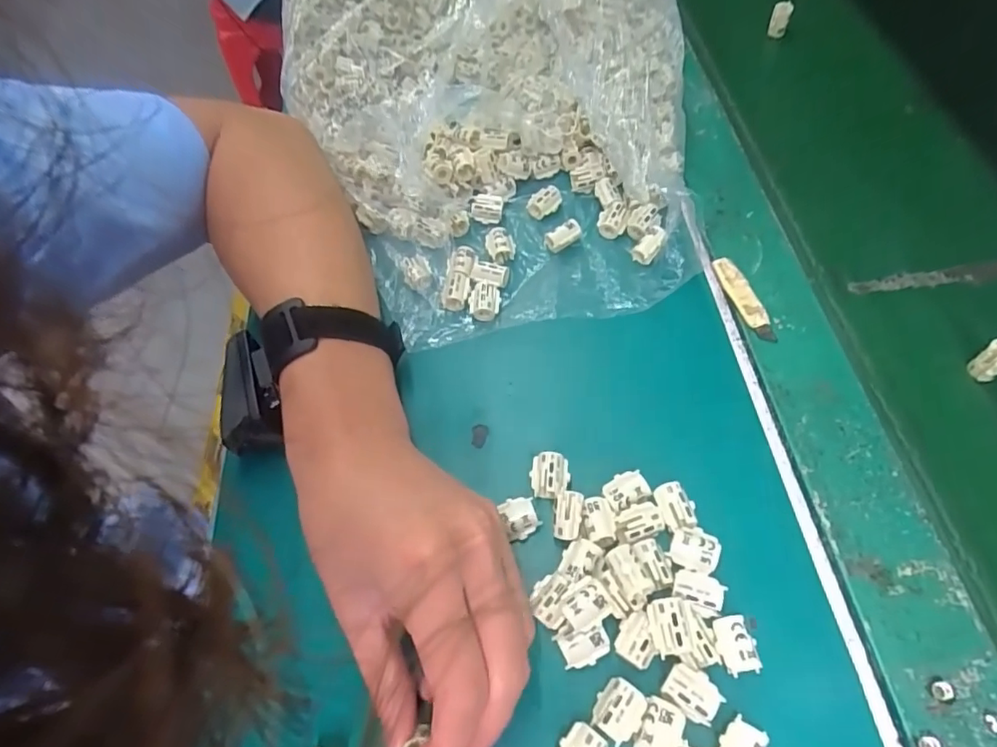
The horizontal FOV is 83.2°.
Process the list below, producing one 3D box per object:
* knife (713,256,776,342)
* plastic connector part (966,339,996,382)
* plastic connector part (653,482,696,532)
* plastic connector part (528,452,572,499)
[{"bbox_3d":[0.145,-0.045,0.331,0.013,0.004,0.060,-17,61,-5],"label":"knife"},{"bbox_3d":[0.258,-0.007,0.292,0.012,0.024,0.014,-32,64,-13],"label":"plastic connector part"},{"bbox_3d":[0.087,0.064,0.273,0.017,0.005,0.022,-10,61,-2],"label":"plastic connector part"},{"bbox_3d":[0.026,0.053,0.291,0.020,0.009,0.022,10,62,9],"label":"plastic connector part"}]

